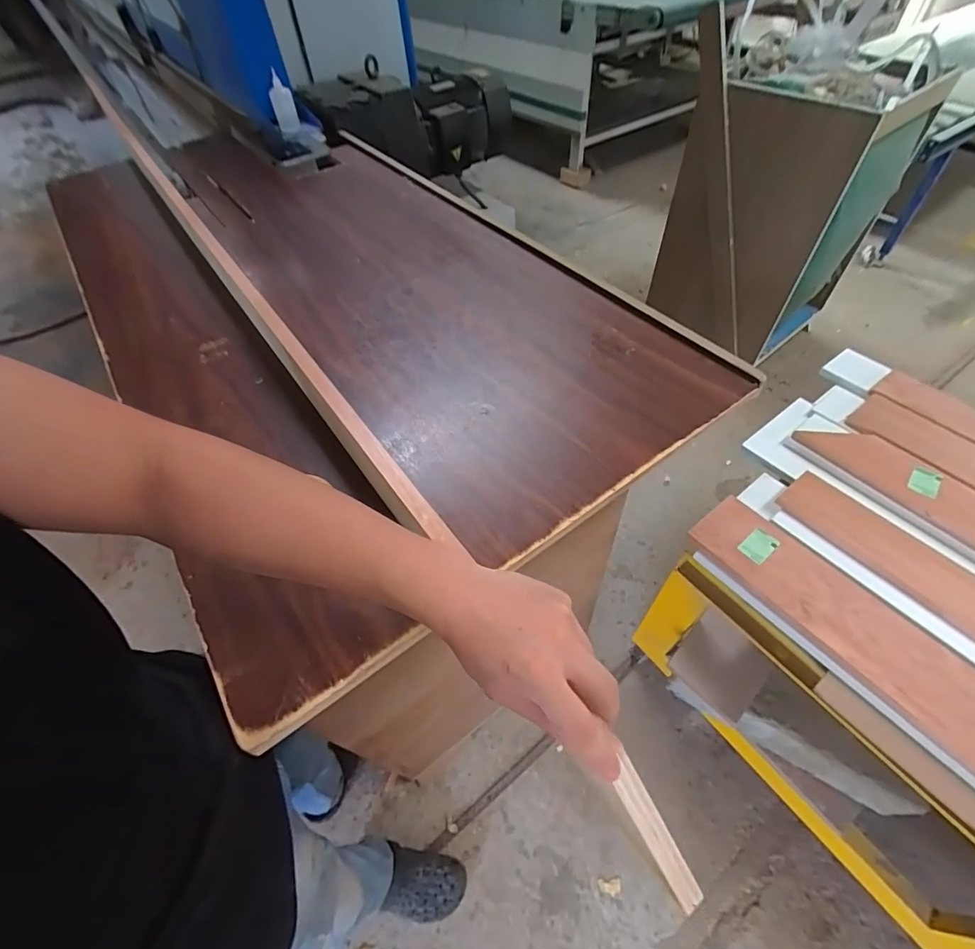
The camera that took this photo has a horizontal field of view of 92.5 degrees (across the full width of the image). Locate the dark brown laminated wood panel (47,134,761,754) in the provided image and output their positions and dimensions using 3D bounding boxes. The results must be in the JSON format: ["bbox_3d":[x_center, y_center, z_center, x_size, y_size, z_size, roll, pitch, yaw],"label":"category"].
[{"bbox_3d":[-0.344,-0.389,0.876,0.687,0.036,1.435,-32,55,-18],"label":"dark brown laminated wood panel"}]

